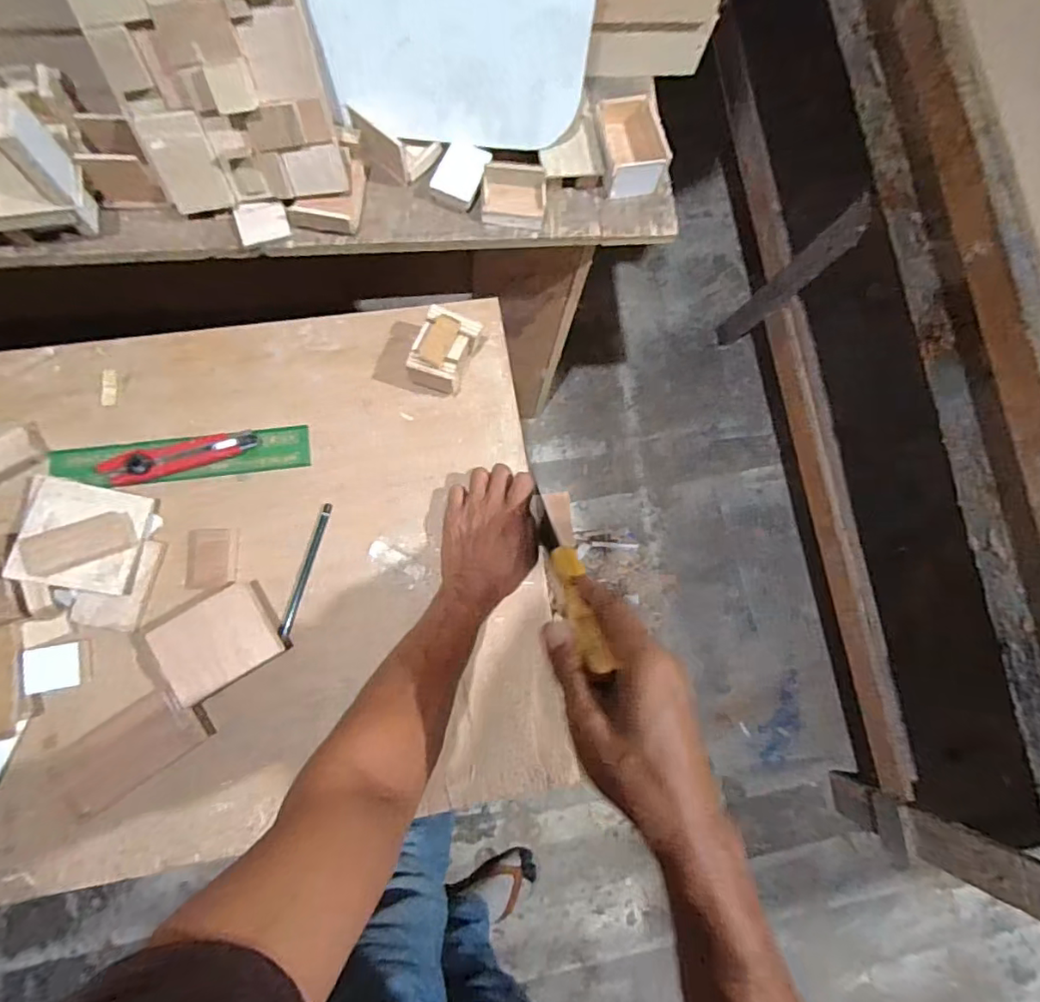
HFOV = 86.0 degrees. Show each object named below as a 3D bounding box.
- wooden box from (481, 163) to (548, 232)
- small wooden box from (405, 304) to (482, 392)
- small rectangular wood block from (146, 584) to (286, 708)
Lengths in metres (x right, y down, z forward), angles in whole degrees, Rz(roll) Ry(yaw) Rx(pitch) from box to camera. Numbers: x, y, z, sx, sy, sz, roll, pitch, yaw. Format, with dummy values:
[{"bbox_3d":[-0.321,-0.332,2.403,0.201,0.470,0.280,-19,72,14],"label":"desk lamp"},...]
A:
[{"bbox_3d":[-0.007,-0.342,0.629,0.069,0.032,0.058,3,79,-4],"label":"wooden box"},{"bbox_3d":[-0.082,-0.155,0.591,0.057,0.051,0.082,23,78,0],"label":"small wooden box"},{"bbox_3d":[-0.291,0.134,0.536,0.099,0.038,0.089,-31,84,-10],"label":"small rectangular wood block"}]

